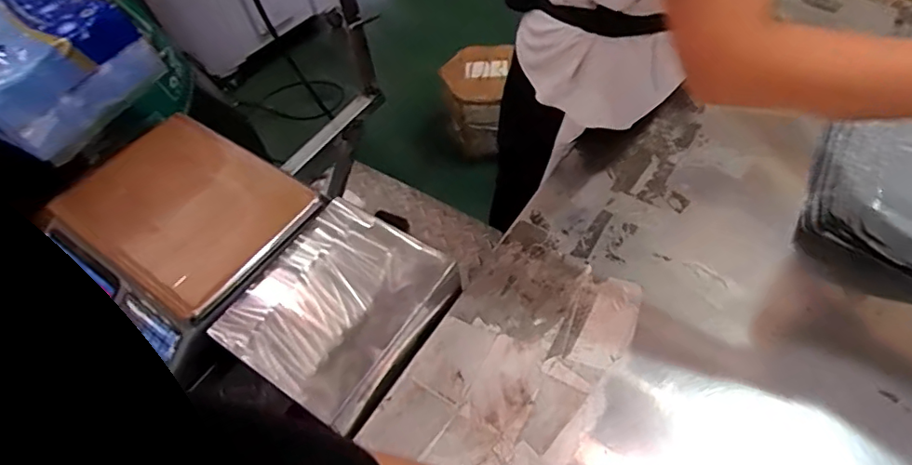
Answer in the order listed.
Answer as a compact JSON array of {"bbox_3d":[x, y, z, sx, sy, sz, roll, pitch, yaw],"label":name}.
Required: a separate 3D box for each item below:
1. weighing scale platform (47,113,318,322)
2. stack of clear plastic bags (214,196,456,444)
[{"bbox_3d":[-0.355,-0.040,0.705,0.284,0.020,0.209,28,60,23],"label":"weighing scale platform"},{"bbox_3d":[-0.134,0.088,0.665,0.190,0.073,0.217,26,62,22],"label":"stack of clear plastic bags"}]

